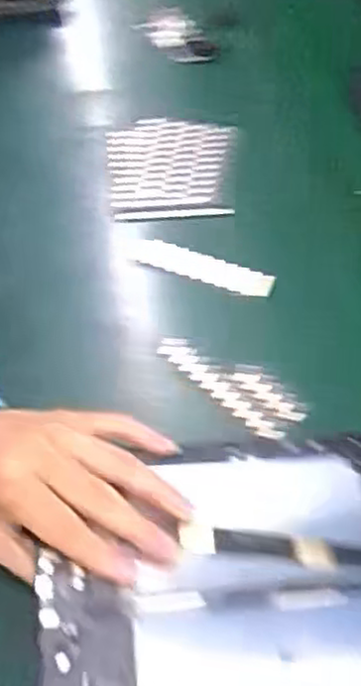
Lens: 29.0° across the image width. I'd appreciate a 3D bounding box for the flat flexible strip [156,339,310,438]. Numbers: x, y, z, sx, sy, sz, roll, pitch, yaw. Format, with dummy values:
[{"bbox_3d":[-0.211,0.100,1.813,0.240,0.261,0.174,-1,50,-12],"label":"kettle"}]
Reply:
[{"bbox_3d":[0.034,0.024,0.479,0.108,0.004,0.040,37,66,24],"label":"flat flexible strip"}]

